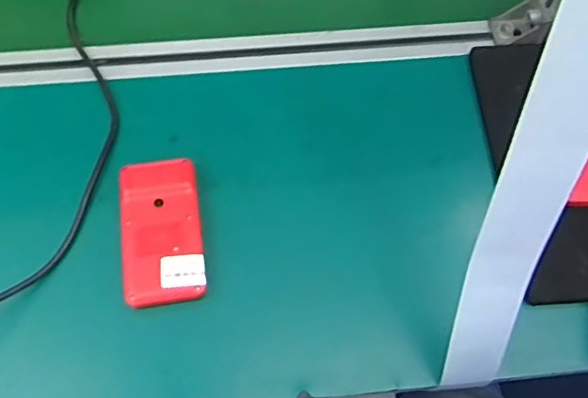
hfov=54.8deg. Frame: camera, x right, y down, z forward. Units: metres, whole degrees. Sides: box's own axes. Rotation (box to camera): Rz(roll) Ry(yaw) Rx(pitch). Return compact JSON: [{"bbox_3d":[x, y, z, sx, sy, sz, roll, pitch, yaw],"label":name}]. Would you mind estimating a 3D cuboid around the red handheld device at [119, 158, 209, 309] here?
[{"bbox_3d":[-0.107,0.028,0.468,0.061,0.024,0.120,-8,67,-6],"label":"red handheld device"}]

